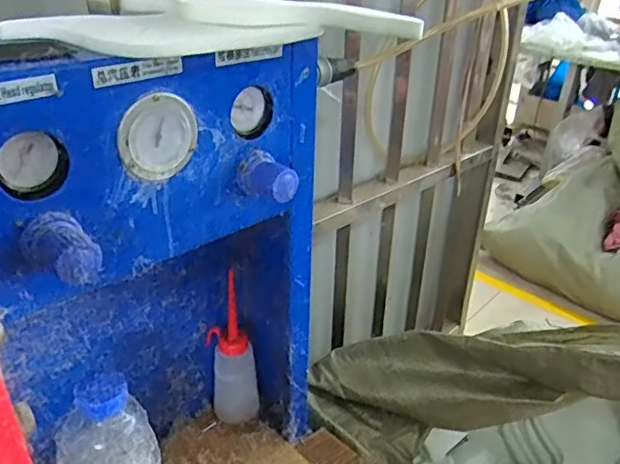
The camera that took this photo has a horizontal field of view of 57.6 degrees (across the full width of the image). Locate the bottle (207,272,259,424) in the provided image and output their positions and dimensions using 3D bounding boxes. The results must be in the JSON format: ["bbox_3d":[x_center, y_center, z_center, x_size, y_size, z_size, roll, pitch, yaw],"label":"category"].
[{"bbox_3d":[-0.085,0.137,0.631,0.047,0.174,0.046,-17,35,-32],"label":"bottle"}]

